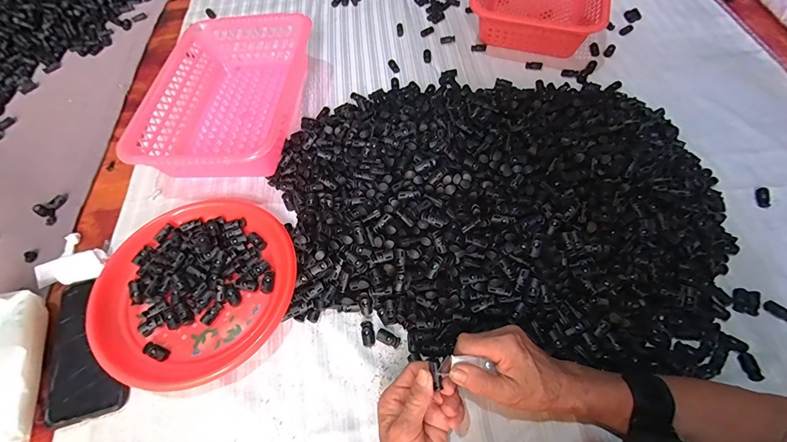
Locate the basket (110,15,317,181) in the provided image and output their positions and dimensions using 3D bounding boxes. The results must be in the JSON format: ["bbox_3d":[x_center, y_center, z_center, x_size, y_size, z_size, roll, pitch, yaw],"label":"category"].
[{"bbox_3d":[-0.252,-0.186,0.560,0.210,0.077,0.296,6,61,5],"label":"basket"}]

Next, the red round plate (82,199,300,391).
[{"bbox_3d":[-0.237,0.074,0.440,0.218,0.028,0.223,-1,61,1],"label":"red round plate"}]

